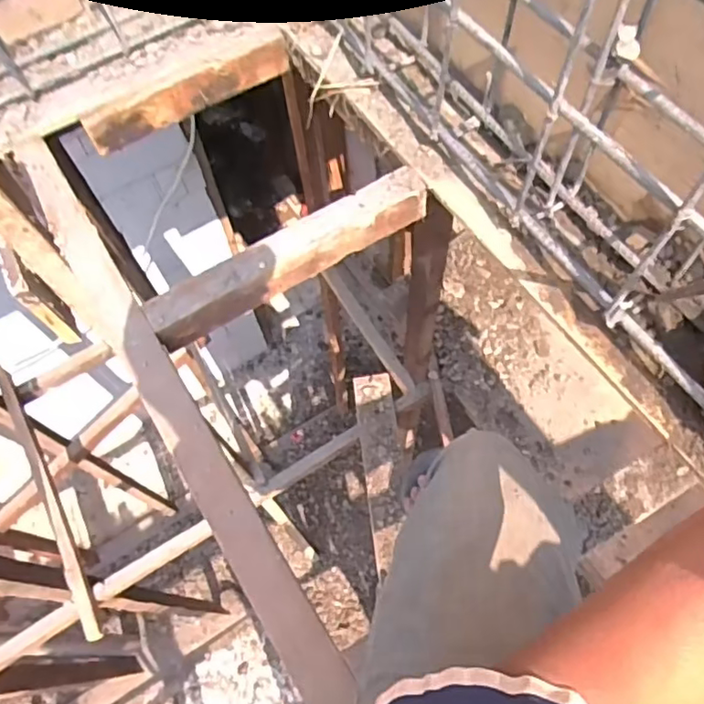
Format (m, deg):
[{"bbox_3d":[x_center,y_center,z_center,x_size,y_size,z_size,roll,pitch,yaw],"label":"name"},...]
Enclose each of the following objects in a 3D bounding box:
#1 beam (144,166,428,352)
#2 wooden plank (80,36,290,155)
[{"bbox_3d":[-0.081,-0.129,0.803,0.398,0.060,0.064,-31,67,-12],"label":"beam"},{"bbox_3d":[-0.245,-0.397,0.919,0.327,0.068,0.017,-30,66,-12],"label":"wooden plank"}]

